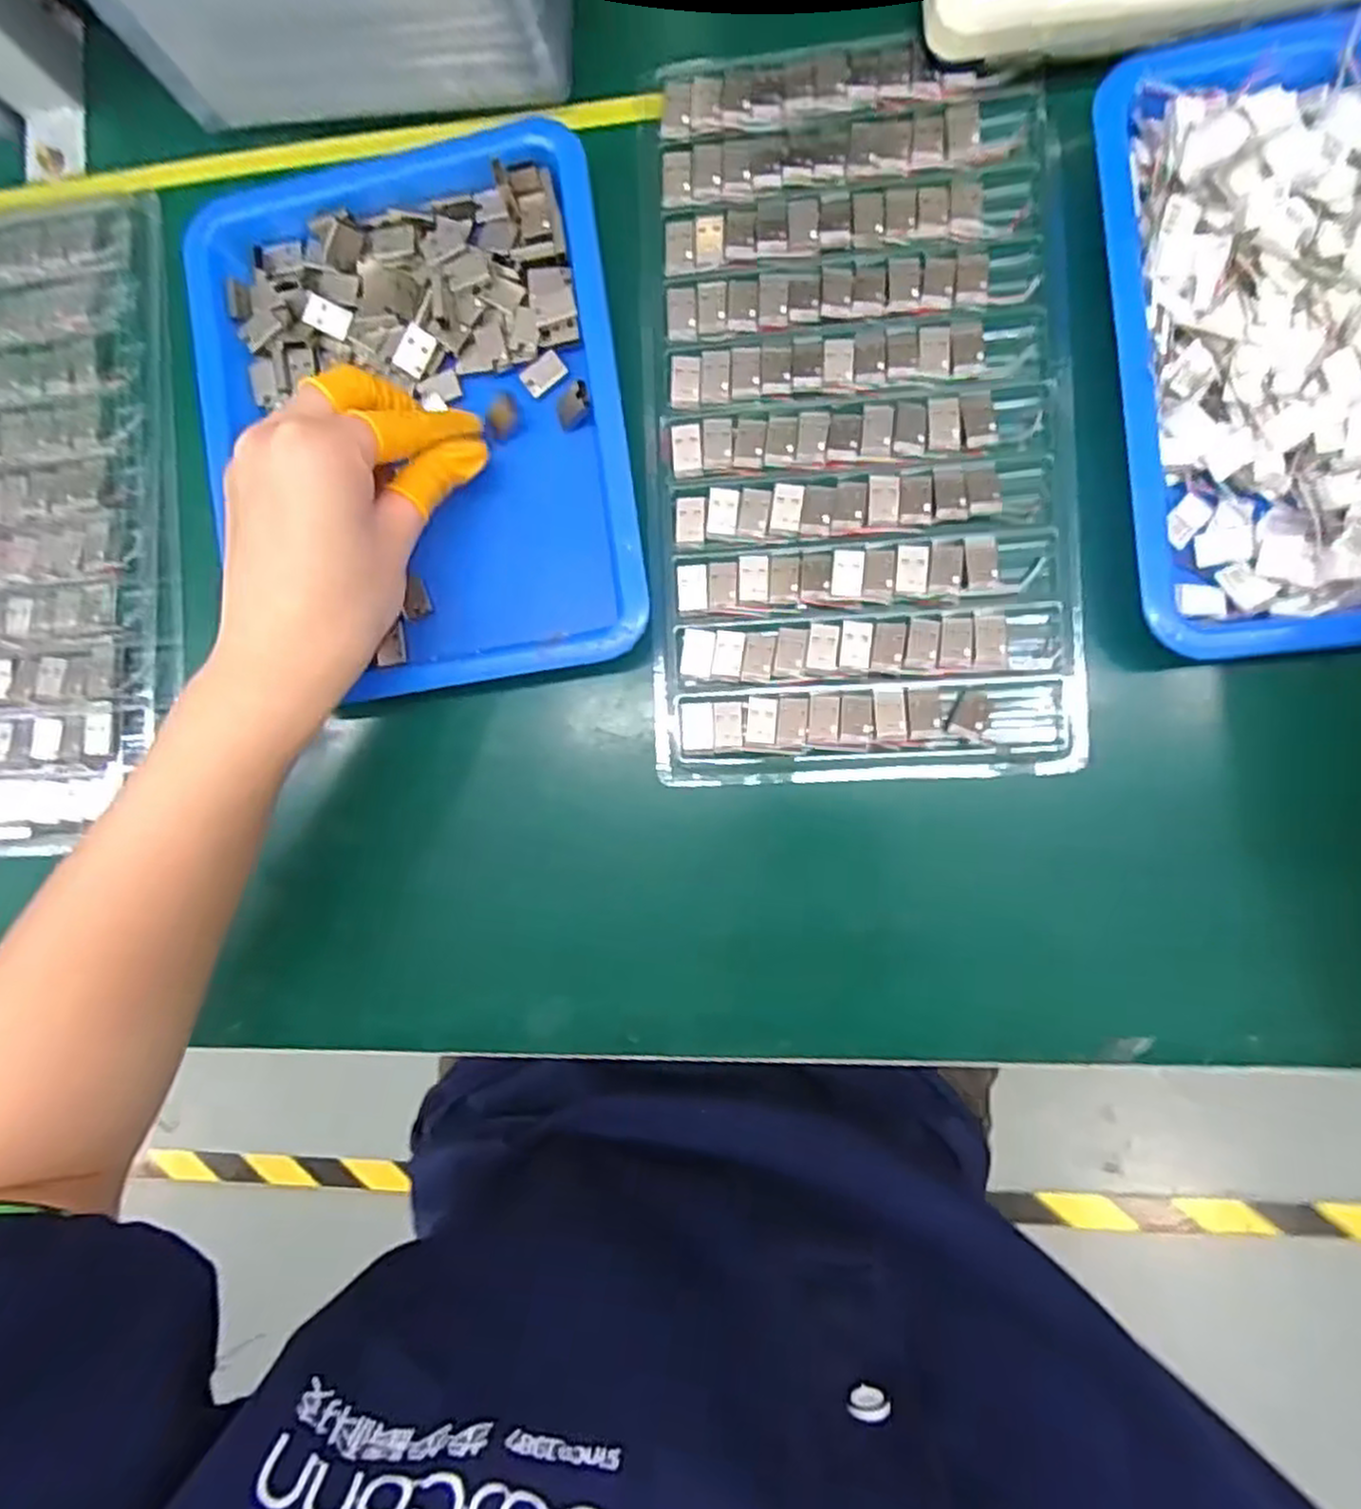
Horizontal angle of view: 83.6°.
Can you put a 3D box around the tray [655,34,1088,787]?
[{"bbox_3d":[0.068,-0.134,0.300,0.158,0.009,0.285,-2,90,7],"label":"tray"}]

